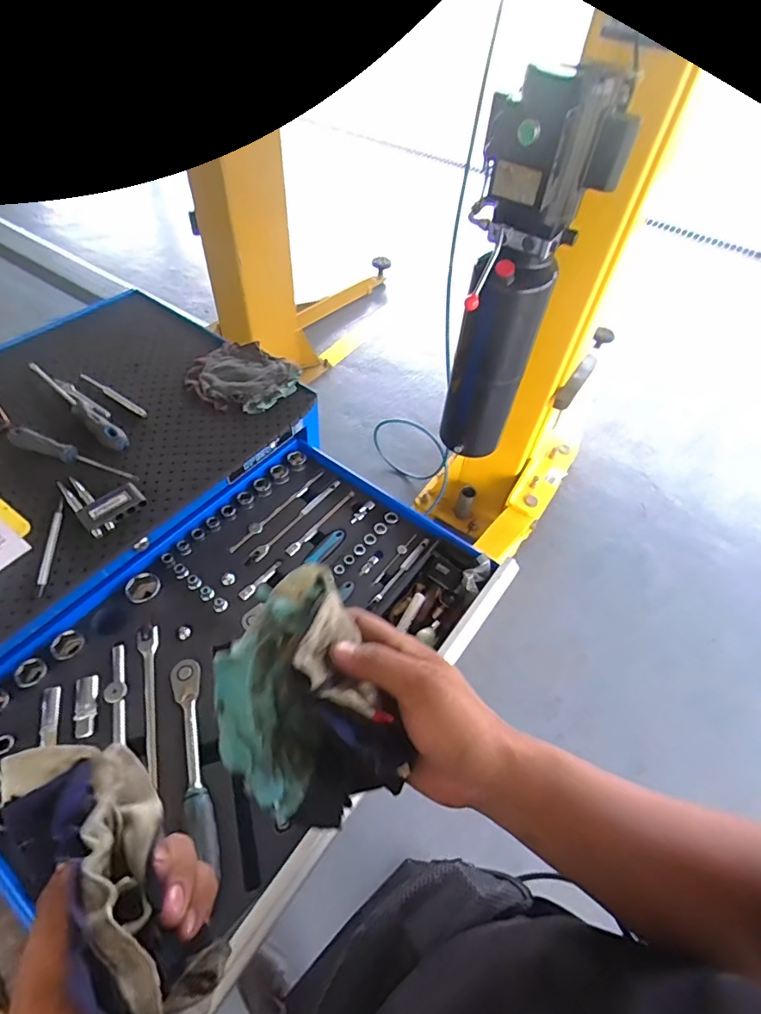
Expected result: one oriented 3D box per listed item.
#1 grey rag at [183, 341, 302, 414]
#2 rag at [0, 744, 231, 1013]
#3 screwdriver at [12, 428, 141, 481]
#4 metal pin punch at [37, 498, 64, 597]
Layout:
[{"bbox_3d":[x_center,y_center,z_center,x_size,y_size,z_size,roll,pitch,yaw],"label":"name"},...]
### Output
[{"bbox_3d":[-0.221,-0.210,0.782,0.158,0.018,0.144,35,58,22],"label":"grey rag"},{"bbox_3d":[-0.135,0.181,0.241,0.062,0.061,0.151,-33,68,-25],"label":"rag"},{"bbox_3d":[-0.410,-0.070,0.654,0.188,0.024,0.025,15,53,8],"label":"screwdriver"},{"bbox_3d":[-0.391,0.045,0.579,0.012,0.005,0.131,-7,53,-9],"label":"metal pin punch"}]

